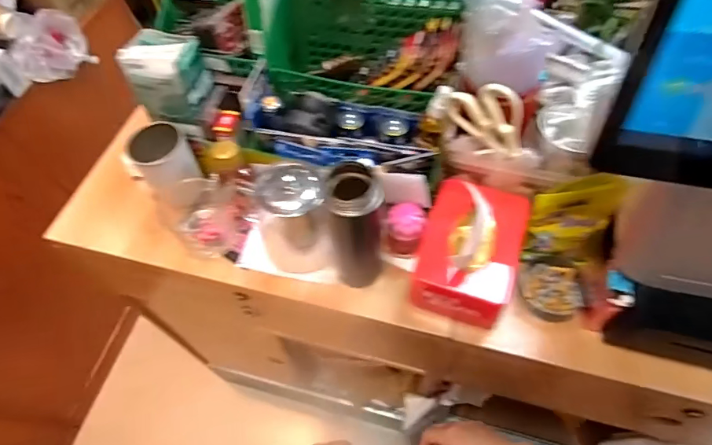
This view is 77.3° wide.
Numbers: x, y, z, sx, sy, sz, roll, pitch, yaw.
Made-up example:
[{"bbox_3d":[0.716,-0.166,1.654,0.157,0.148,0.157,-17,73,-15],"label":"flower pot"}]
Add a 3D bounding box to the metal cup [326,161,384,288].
[{"bbox_3d":[0.003,0.012,0.521,0.061,0.189,0.055,-10,59,-4],"label":"metal cup"}]

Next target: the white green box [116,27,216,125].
[{"bbox_3d":[-0.244,-0.194,0.597,0.094,0.094,0.087,1,58,3],"label":"white green box"}]

